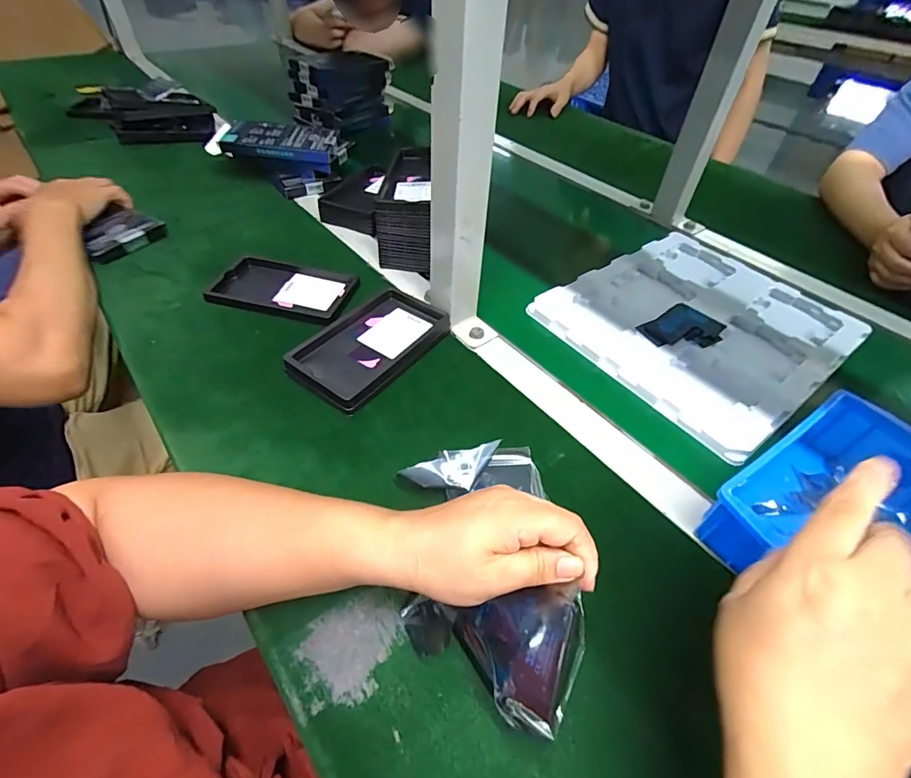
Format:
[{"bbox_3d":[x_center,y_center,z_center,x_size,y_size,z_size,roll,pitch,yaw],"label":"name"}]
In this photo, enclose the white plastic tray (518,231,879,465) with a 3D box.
[{"bbox_3d":[0.297,-0.087,0.538,0.321,0.020,0.274,-28,56,-27],"label":"white plastic tray"}]

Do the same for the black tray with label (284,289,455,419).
[{"bbox_3d":[-0.090,-0.047,0.470,0.098,0.022,0.163,28,52,20],"label":"black tray with label"}]

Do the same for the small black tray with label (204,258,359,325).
[{"bbox_3d":[-0.206,-0.121,0.539,0.154,0.009,0.095,13,48,7],"label":"small black tray with label"}]

